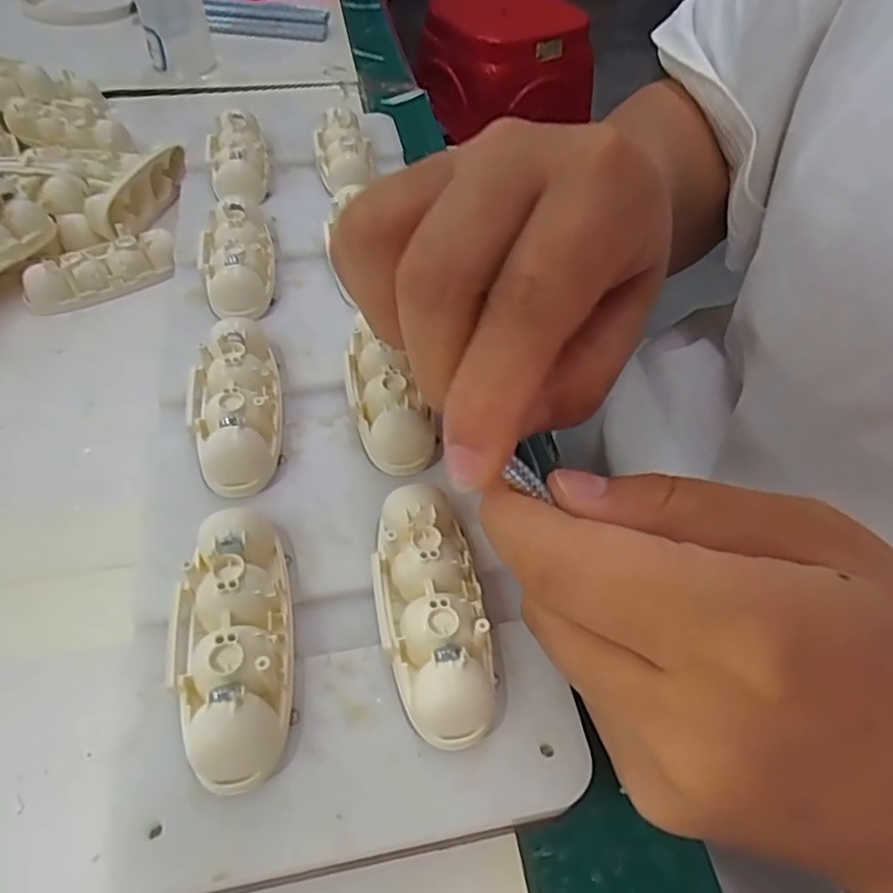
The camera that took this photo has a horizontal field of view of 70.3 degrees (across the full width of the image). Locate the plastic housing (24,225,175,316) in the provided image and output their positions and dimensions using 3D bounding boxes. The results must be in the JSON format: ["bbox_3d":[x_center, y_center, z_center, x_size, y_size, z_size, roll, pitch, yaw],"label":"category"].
[{"bbox_3d":[-0.141,-0.072,0.258,0.058,0.018,0.023,-27,57,-22],"label":"plastic housing"}]

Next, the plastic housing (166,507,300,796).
[{"bbox_3d":[-0.048,0.043,0.143,0.025,0.016,0.060,-7,52,-8],"label":"plastic housing"}]

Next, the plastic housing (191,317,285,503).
[{"bbox_3d":[-0.062,-0.013,0.188,0.024,0.016,0.060,-10,52,-10],"label":"plastic housing"}]

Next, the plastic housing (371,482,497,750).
[{"bbox_3d":[-0.004,0.038,0.151,0.024,0.016,0.059,-6,51,-7],"label":"plastic housing"}]

